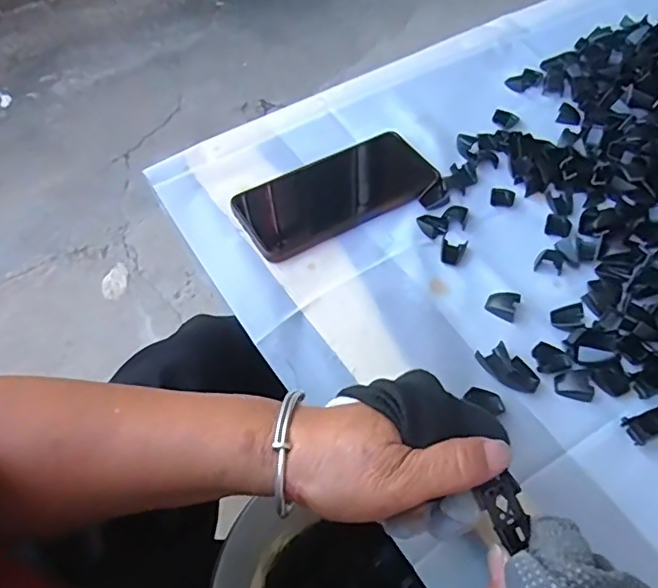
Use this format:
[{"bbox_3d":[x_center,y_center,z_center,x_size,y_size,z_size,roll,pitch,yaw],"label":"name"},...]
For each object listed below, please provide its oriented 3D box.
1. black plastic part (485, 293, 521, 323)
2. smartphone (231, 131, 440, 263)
[{"bbox_3d":[0.126,0.007,0.406,0.021,0.004,0.023,20,56,15],"label":"black plastic part"},{"bbox_3d":[0.006,-0.087,0.473,0.164,0.008,0.084,-28,57,-19],"label":"smartphone"}]

